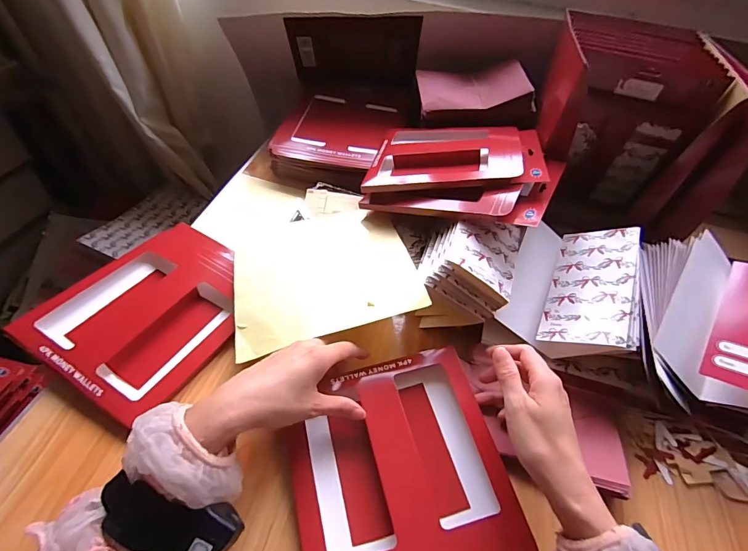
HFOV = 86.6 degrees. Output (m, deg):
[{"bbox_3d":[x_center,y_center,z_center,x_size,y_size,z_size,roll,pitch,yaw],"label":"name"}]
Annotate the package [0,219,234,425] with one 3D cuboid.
[{"bbox_3d":[-0.258,0.034,0.471,0.193,0.025,0.229,26,51,15],"label":"package"}]

